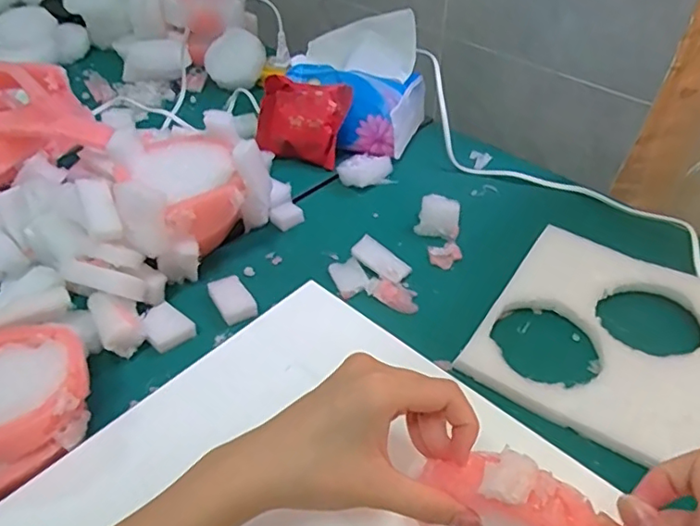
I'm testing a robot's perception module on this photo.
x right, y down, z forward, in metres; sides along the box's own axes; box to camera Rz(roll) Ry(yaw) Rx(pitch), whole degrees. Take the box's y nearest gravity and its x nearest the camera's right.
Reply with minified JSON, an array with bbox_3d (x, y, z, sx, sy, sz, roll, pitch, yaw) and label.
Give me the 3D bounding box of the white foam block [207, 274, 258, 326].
[{"bbox_3d":[-0.097,0.029,0.475,0.028,0.012,0.047,-25,48,-25],"label":"white foam block"}]

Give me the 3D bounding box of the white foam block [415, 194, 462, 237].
[{"bbox_3d":[0.083,-0.043,0.547,0.041,0.039,0.015,14,4,21],"label":"white foam block"}]

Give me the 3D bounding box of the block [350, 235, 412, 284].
[{"bbox_3d":[0.026,-0.003,0.505,0.052,0.011,0.024,36,53,18],"label":"block"}]

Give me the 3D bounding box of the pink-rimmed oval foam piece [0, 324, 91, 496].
[{"bbox_3d":[-0.223,0.091,0.378,0.107,0.056,0.094,-22,47,-23],"label":"pink-rimmed oval foam piece"}]

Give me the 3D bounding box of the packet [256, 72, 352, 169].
[{"bbox_3d":[-0.054,-0.151,0.614,0.091,0.082,0.025,16,9,13],"label":"packet"}]

